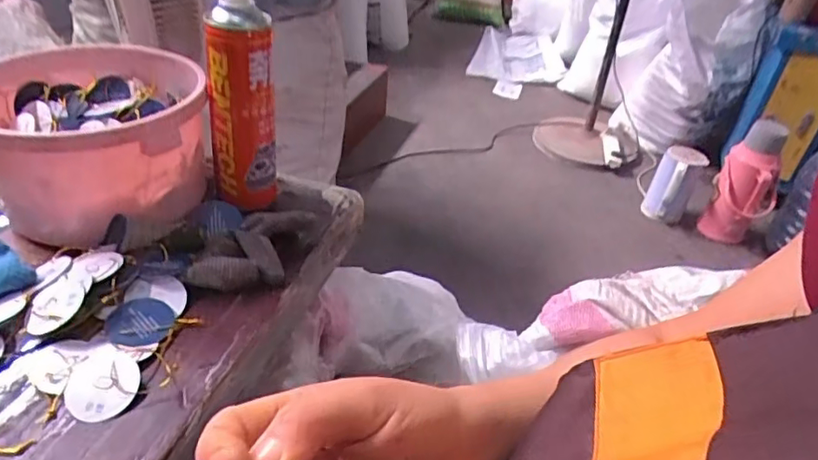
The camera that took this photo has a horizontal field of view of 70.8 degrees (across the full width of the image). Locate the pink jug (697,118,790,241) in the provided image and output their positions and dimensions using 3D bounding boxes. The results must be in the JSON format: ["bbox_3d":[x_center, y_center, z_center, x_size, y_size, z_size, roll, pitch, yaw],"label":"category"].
[{"bbox_3d":[0.932,-0.129,1.581,0.145,0.303,0.144,29,41,27],"label":"pink jug"}]

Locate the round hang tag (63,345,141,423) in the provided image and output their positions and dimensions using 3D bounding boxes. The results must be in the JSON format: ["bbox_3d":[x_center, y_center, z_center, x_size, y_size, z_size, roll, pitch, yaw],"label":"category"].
[{"bbox_3d":[-0.231,0.113,0.433,0.050,0.011,0.062,-15,41,-29],"label":"round hang tag"}]

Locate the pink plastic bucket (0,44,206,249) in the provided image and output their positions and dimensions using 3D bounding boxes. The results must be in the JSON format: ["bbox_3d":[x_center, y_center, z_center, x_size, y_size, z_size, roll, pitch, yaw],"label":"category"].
[{"bbox_3d":[-0.314,-0.096,0.579,0.196,0.118,0.217,-5,37,-17],"label":"pink plastic bucket"}]

